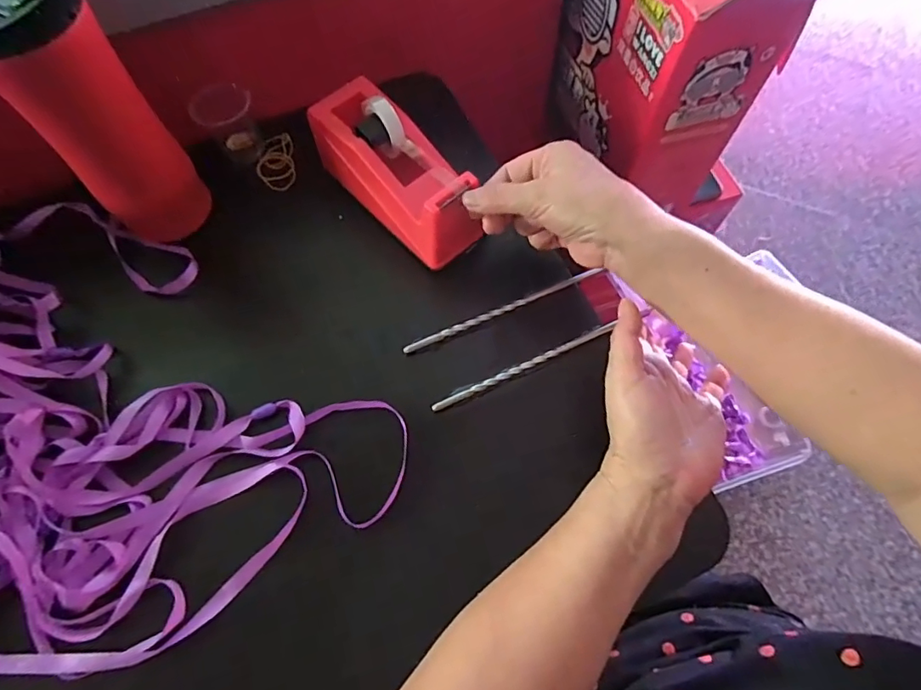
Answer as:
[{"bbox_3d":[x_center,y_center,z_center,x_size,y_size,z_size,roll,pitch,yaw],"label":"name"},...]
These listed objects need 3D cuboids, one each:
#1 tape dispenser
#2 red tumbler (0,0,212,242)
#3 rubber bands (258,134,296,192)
[{"bbox_3d":[-0.050,-0.135,0.399,0.060,0.069,0.159,-39,76,-15],"label":"tape dispenser"},{"bbox_3d":[-0.247,-0.157,0.355,0.073,0.186,0.071,-37,70,-15],"label":"red tumbler"},{"bbox_3d":[-0.166,-0.165,0.468,0.032,0.009,0.057,-10,66,-4],"label":"rubber bands"}]

